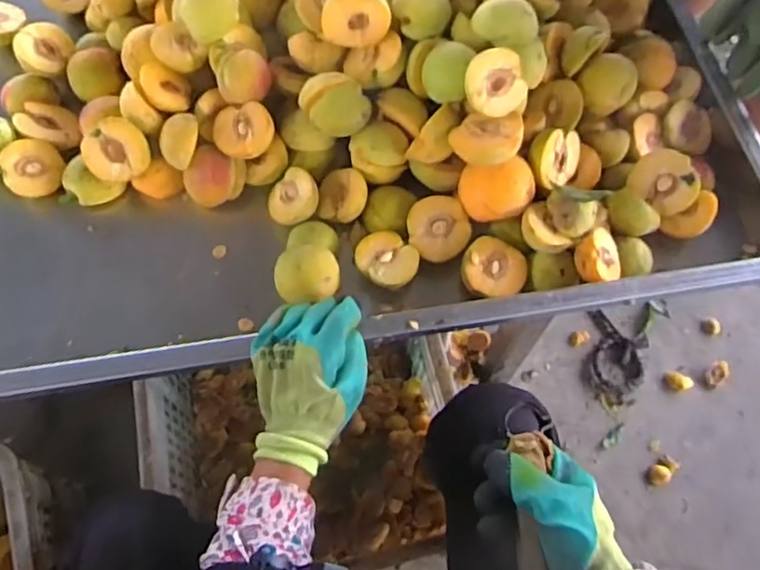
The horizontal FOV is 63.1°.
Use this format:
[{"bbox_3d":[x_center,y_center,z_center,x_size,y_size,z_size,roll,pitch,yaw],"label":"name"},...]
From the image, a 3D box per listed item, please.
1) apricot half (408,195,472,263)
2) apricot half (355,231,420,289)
[{"bbox_3d":[0.061,-0.058,0.641,0.066,0.023,0.066,0,88,-1],"label":"apricot half"},{"bbox_3d":[0.006,-0.020,0.632,0.056,0.035,0.061,1,65,-2],"label":"apricot half"}]

